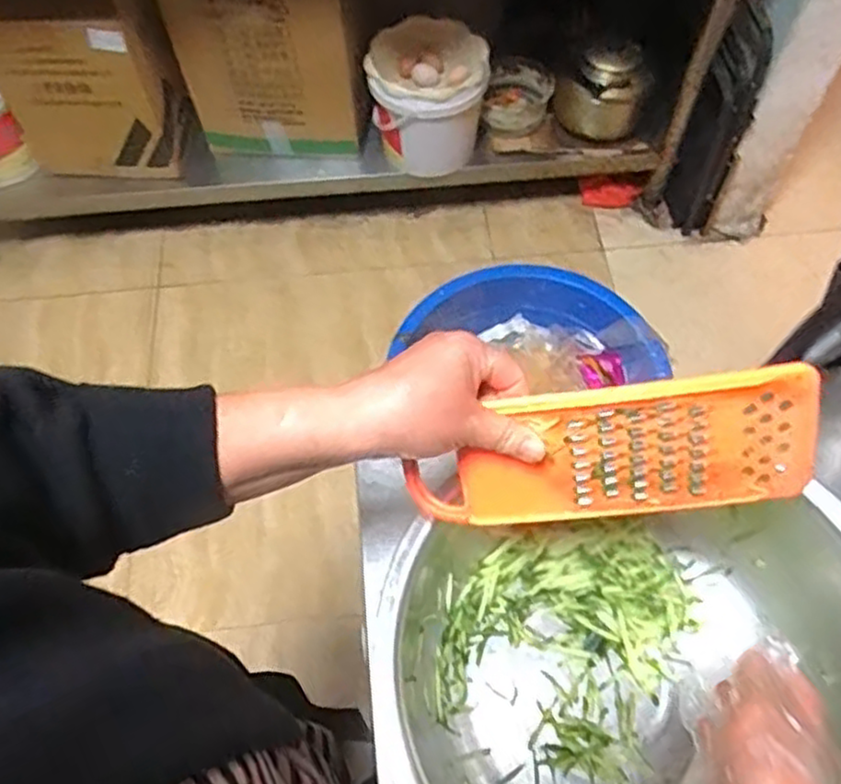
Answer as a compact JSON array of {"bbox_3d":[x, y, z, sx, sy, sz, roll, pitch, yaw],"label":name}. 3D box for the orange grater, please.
[{"bbox_3d":[0.108,0.035,0.426,0.235,0.088,0.018,-9,26,9],"label":"orange grater"}]

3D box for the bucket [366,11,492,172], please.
[{"bbox_3d":[0.014,-0.622,1.531,0.244,0.245,0.191,-1,62,0],"label":"bucket"}]

